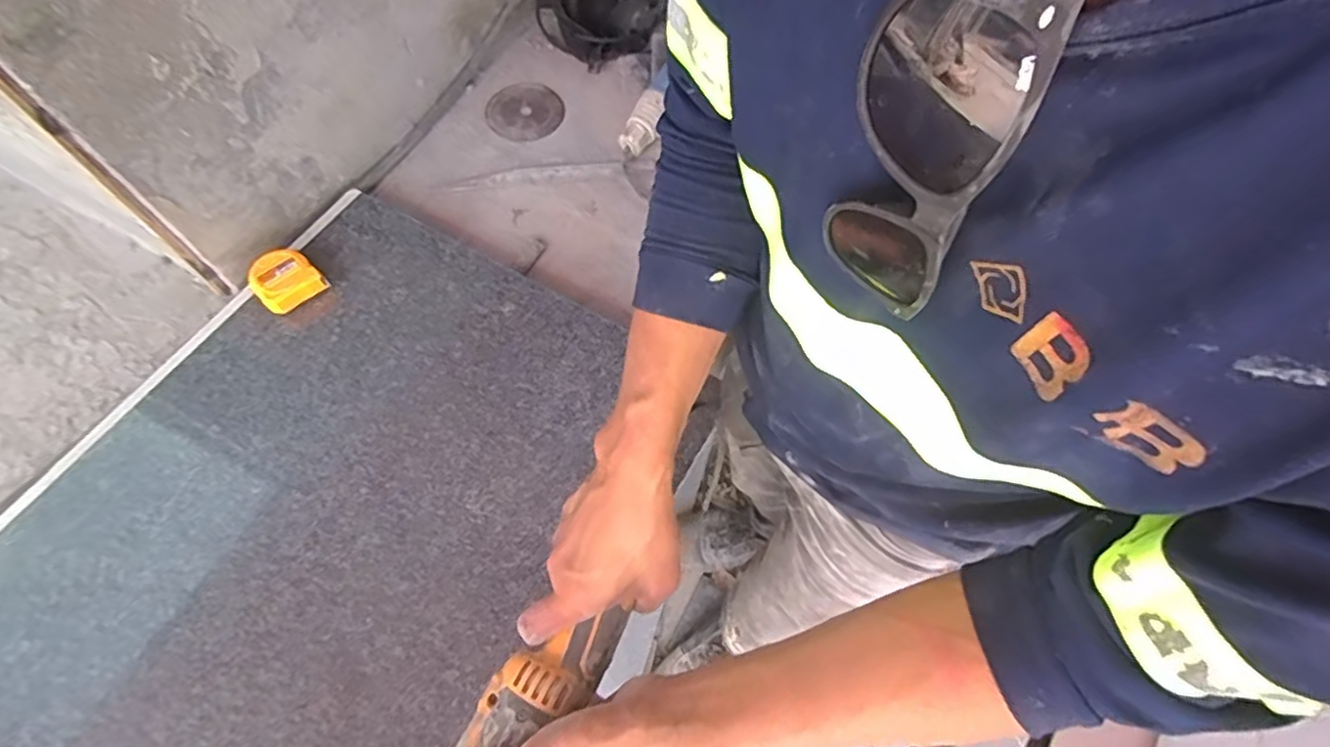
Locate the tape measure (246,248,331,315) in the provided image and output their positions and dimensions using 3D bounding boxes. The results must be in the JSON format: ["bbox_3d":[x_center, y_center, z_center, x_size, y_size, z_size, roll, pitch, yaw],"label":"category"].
[{"bbox_3d":[-0.387,-0.096,0.646,0.059,0.031,0.056,-39,71,-19],"label":"tape measure"}]

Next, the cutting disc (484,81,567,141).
[{"bbox_3d":[-0.183,-0.340,0.822,0.095,0.005,0.095,1,64,-2],"label":"cutting disc"}]

